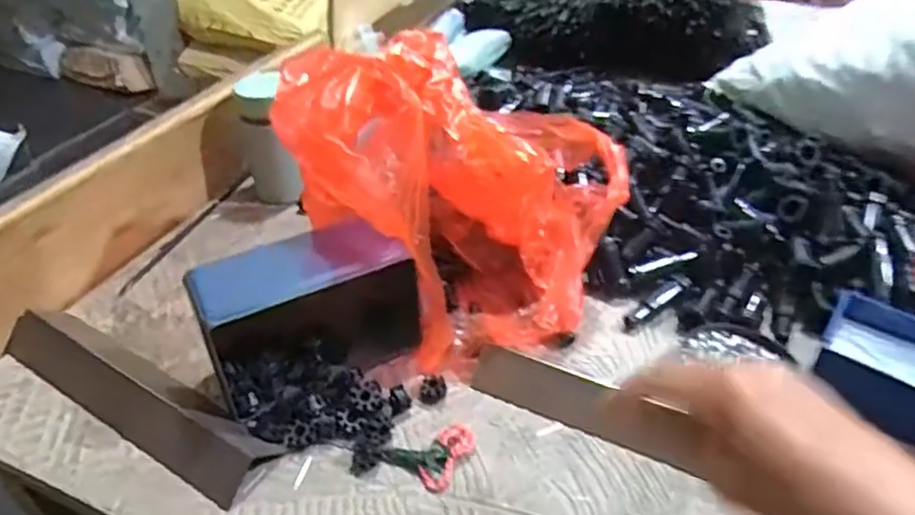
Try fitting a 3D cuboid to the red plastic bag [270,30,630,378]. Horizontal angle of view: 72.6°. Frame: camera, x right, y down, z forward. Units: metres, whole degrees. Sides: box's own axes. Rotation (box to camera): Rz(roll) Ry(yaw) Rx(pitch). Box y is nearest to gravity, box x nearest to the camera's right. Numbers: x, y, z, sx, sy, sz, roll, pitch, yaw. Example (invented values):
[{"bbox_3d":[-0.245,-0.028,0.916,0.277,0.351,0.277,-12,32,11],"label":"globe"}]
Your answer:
[{"bbox_3d":[0.005,-0.053,0.481,0.216,0.182,0.203,20,43,24],"label":"red plastic bag"}]

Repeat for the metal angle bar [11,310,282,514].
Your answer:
[{"bbox_3d":[-0.227,0.087,0.430,0.243,0.036,0.052,21,44,25],"label":"metal angle bar"}]

